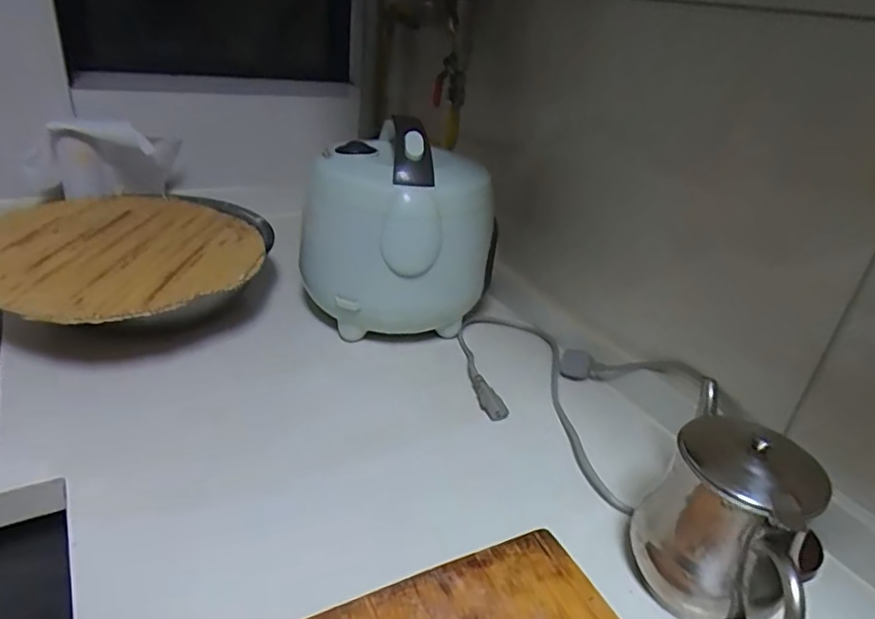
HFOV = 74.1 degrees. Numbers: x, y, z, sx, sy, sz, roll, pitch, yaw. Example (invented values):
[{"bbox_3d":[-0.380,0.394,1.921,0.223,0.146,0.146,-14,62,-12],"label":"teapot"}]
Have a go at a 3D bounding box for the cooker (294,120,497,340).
[{"bbox_3d":[-0.056,-0.095,0.761,0.217,0.244,0.192,-8,32,-26],"label":"cooker"}]

